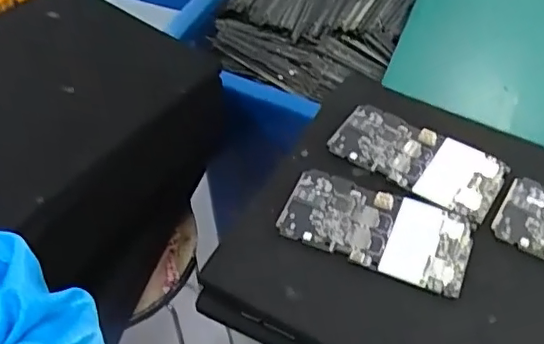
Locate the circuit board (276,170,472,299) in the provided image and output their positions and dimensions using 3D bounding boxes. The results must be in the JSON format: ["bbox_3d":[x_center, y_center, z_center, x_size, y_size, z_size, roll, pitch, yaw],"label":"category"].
[{"bbox_3d":[0.075,0.039,0.416,0.130,0.007,0.067,19,52,14],"label":"circuit board"}]

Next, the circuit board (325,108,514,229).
[{"bbox_3d":[0.115,-0.011,0.458,0.130,0.009,0.066,29,55,21],"label":"circuit board"}]

